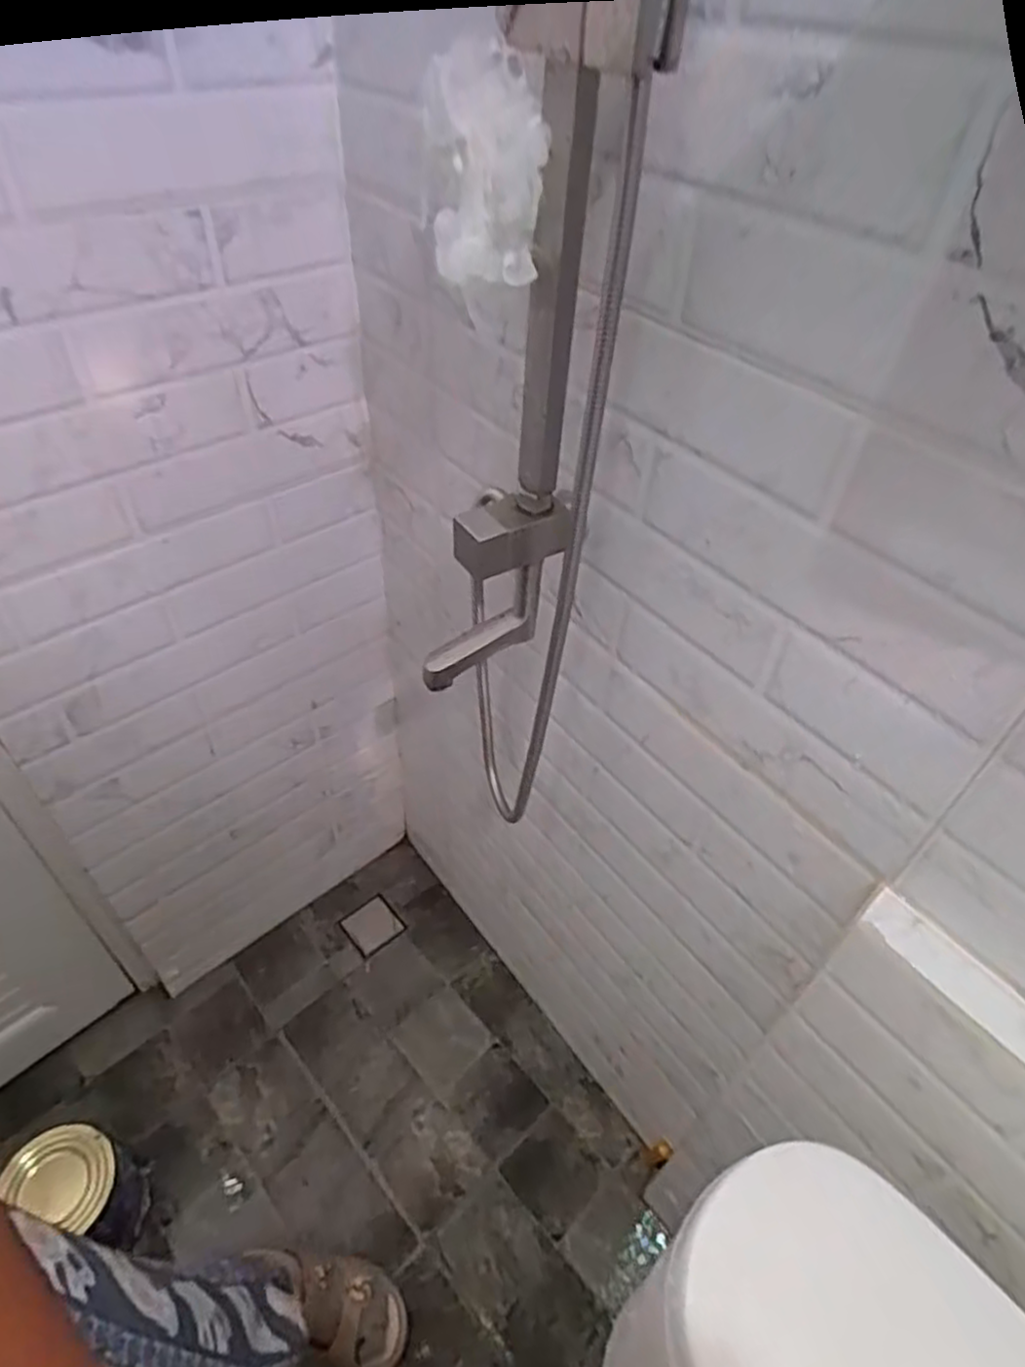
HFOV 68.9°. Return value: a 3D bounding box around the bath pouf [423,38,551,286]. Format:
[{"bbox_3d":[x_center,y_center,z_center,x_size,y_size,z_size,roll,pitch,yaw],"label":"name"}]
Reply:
[{"bbox_3d":[-0.015,-0.305,0.447,0.067,0.110,0.045,1,44,0],"label":"bath pouf"}]

